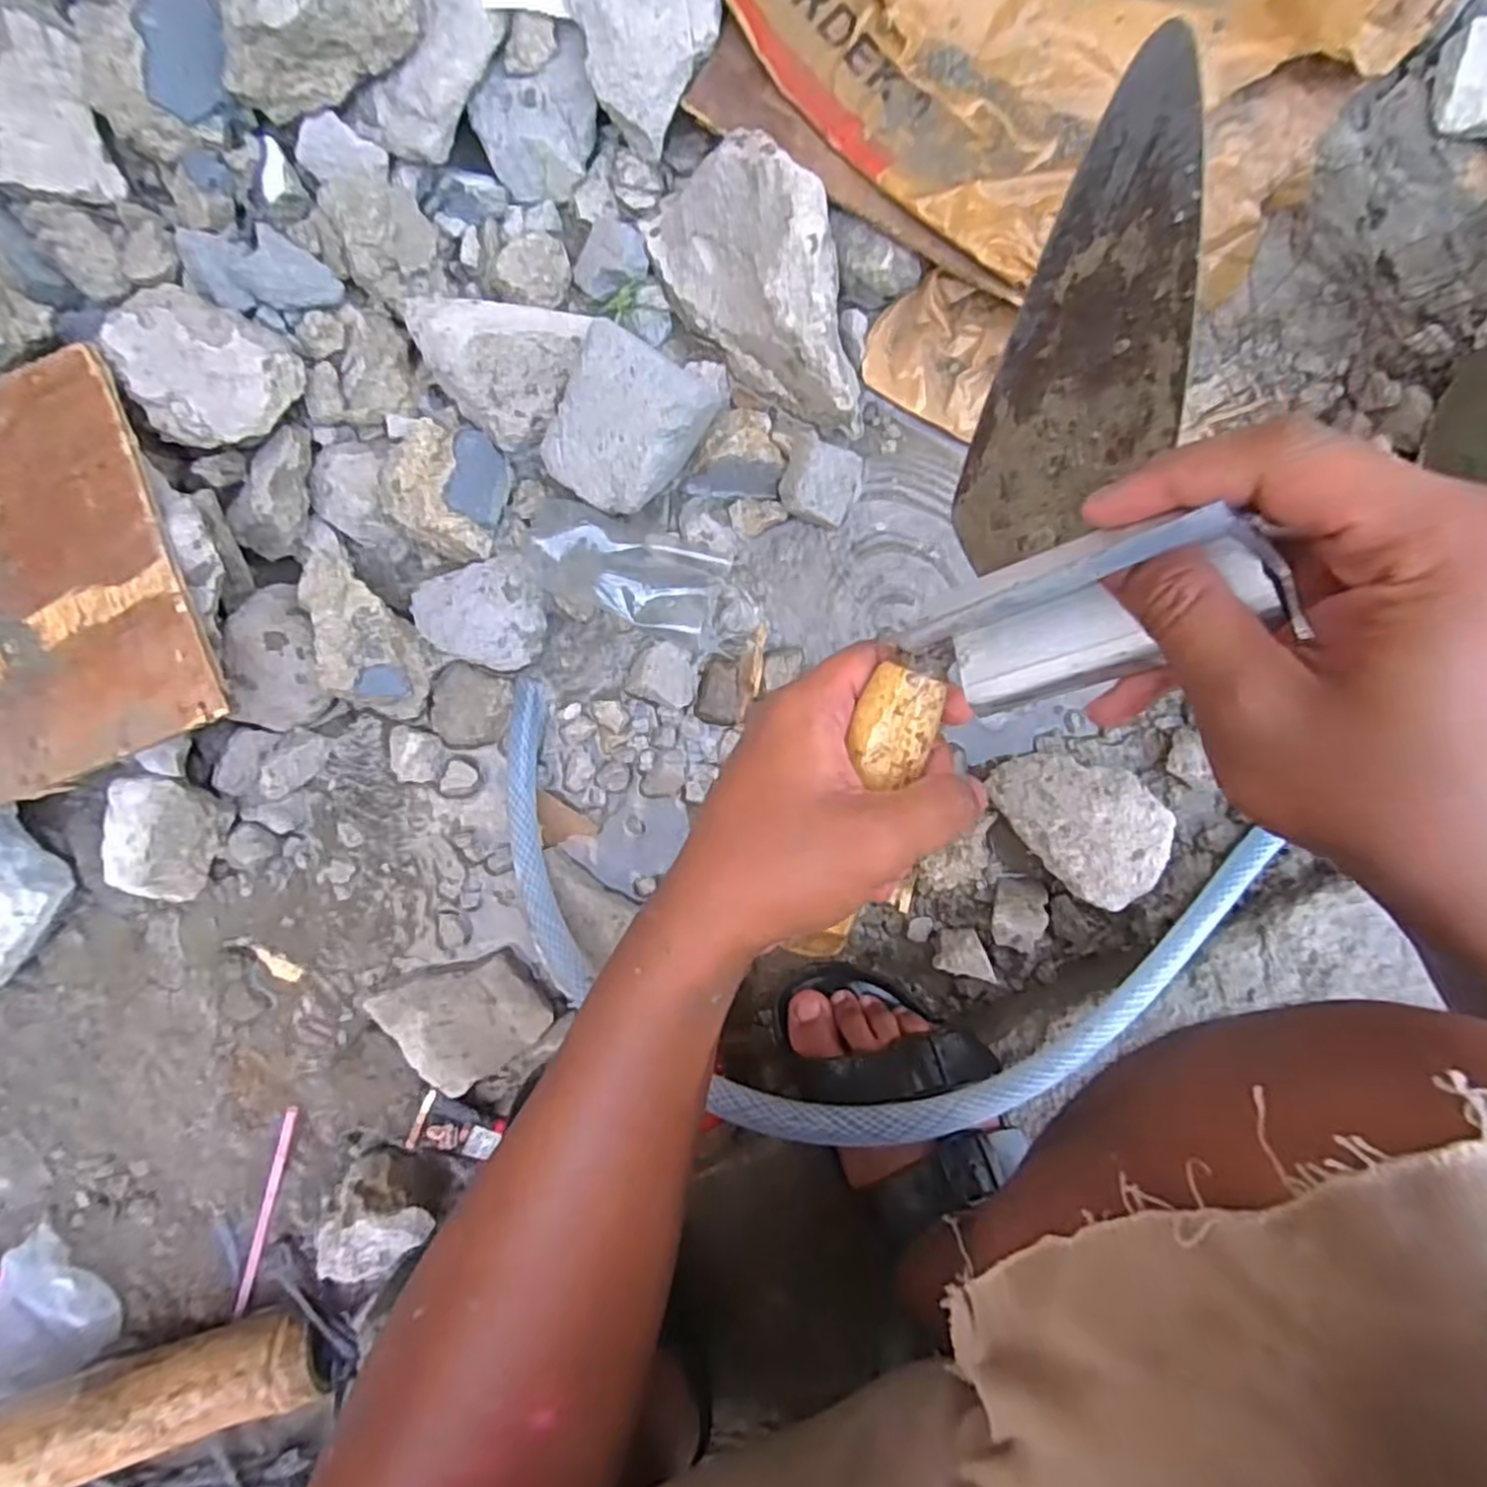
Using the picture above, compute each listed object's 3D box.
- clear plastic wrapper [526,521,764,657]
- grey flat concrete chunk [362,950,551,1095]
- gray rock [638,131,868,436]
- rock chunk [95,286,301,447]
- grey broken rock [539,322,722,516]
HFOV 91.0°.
[{"bbox_3d":[-0.063,-0.108,0.489,0.153,0.035,0.060,17,98,-16],"label":"clear plastic wrapper"},{"bbox_3d":[-0.192,0.185,0.513,0.101,0.034,0.086,-34,90,2],"label":"grey flat concrete chunk"},{"bbox_3d":[0.010,-0.286,0.458,0.099,0.076,0.177,-23,92,3],"label":"gray rock"},{"bbox_3d":[-0.337,-0.232,0.459,0.097,0.049,0.088,34,94,0],"label":"rock chunk"},{"bbox_3d":[-0.074,-0.204,0.464,0.082,0.050,0.107,30,94,0],"label":"grey broken rock"}]

